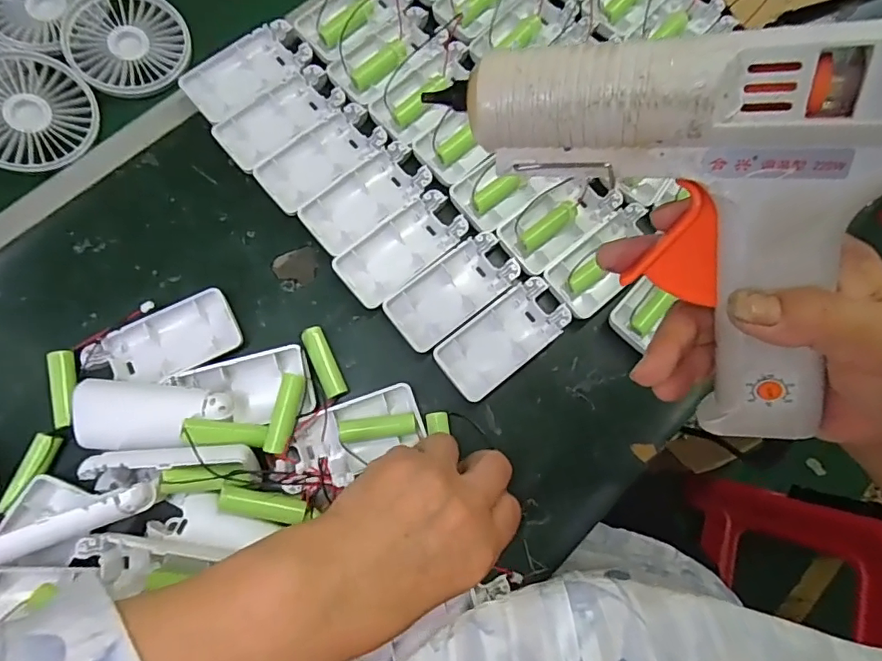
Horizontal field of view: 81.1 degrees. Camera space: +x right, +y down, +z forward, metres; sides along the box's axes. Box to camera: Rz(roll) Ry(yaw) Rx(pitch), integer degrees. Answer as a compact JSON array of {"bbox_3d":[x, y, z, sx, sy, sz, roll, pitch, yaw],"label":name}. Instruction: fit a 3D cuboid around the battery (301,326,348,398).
[{"bbox_3d":[-0.078,0.021,0.347,0.014,0.012,0.049,-25,79,-8],"label":"battery"}]

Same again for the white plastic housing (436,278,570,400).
[{"bbox_3d":[0.043,0.005,0.358,0.094,0.014,0.046,-38,81,-11],"label":"white plastic housing"}]

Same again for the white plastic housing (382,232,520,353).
[{"bbox_3d":[0.009,-0.028,0.363,0.094,0.012,0.045,-39,81,-11],"label":"white plastic housing"}]

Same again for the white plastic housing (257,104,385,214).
[{"bbox_3d":[-0.087,-0.127,0.383,0.094,0.013,0.045,-42,82,-11],"label":"white plastic housing"}]

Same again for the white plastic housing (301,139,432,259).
[{"bbox_3d":[-0.053,-0.094,0.373,0.092,0.012,0.046,-37,81,-11],"label":"white plastic housing"}]

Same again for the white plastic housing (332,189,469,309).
[{"bbox_3d":[-0.028,-0.059,0.367,0.093,0.012,0.042,-39,81,-11],"label":"white plastic housing"}]

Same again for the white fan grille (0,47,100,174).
[{"bbox_3d":[-0.306,-0.165,0.379,0.085,0.019,0.097,-23,79,-8],"label":"white fan grille"}]

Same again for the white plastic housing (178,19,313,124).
[{"bbox_3d":[-0.147,-0.198,0.392,0.094,0.010,0.047,-35,80,-9],"label":"white plastic housing"}]

